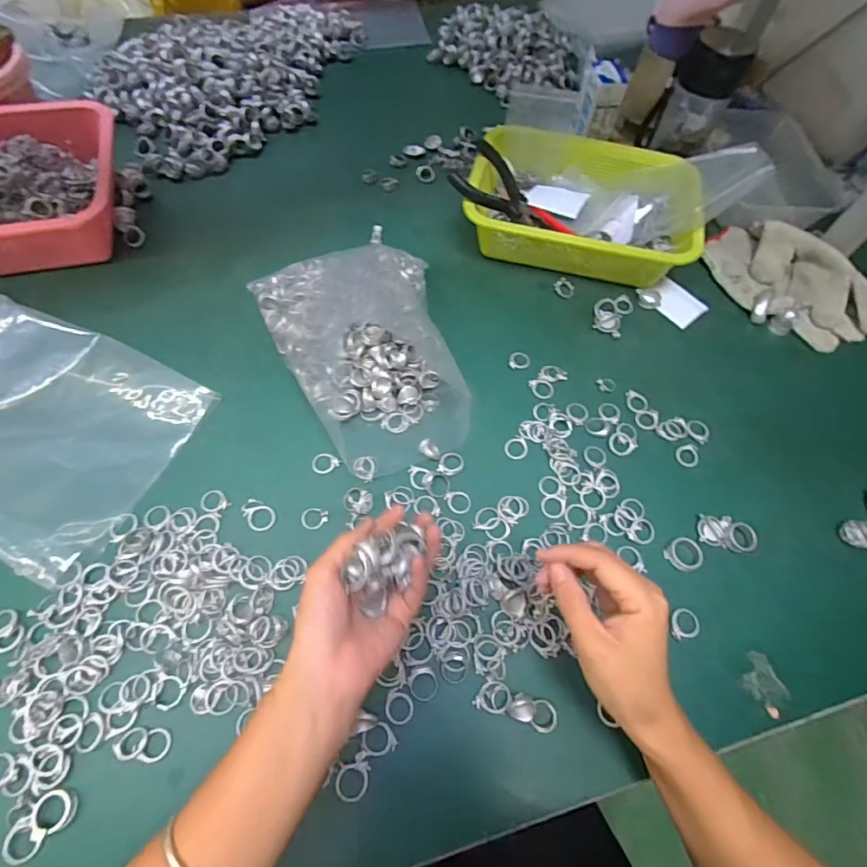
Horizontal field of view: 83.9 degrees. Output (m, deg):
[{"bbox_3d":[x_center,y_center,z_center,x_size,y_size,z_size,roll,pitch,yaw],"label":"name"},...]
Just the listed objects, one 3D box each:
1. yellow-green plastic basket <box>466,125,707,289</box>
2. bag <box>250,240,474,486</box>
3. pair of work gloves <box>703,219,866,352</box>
[{"bbox_3d":[0.183,-0.286,0.601,0.268,0.073,0.186,15,62,5],"label":"yellow-green plastic basket"},{"bbox_3d":[-0.064,-0.098,0.500,0.182,0.055,0.281,-21,65,-14],"label":"bag"},{"bbox_3d":[0.437,-0.180,0.574,0.223,0.037,0.125,33,65,13],"label":"pair of work gloves"}]

